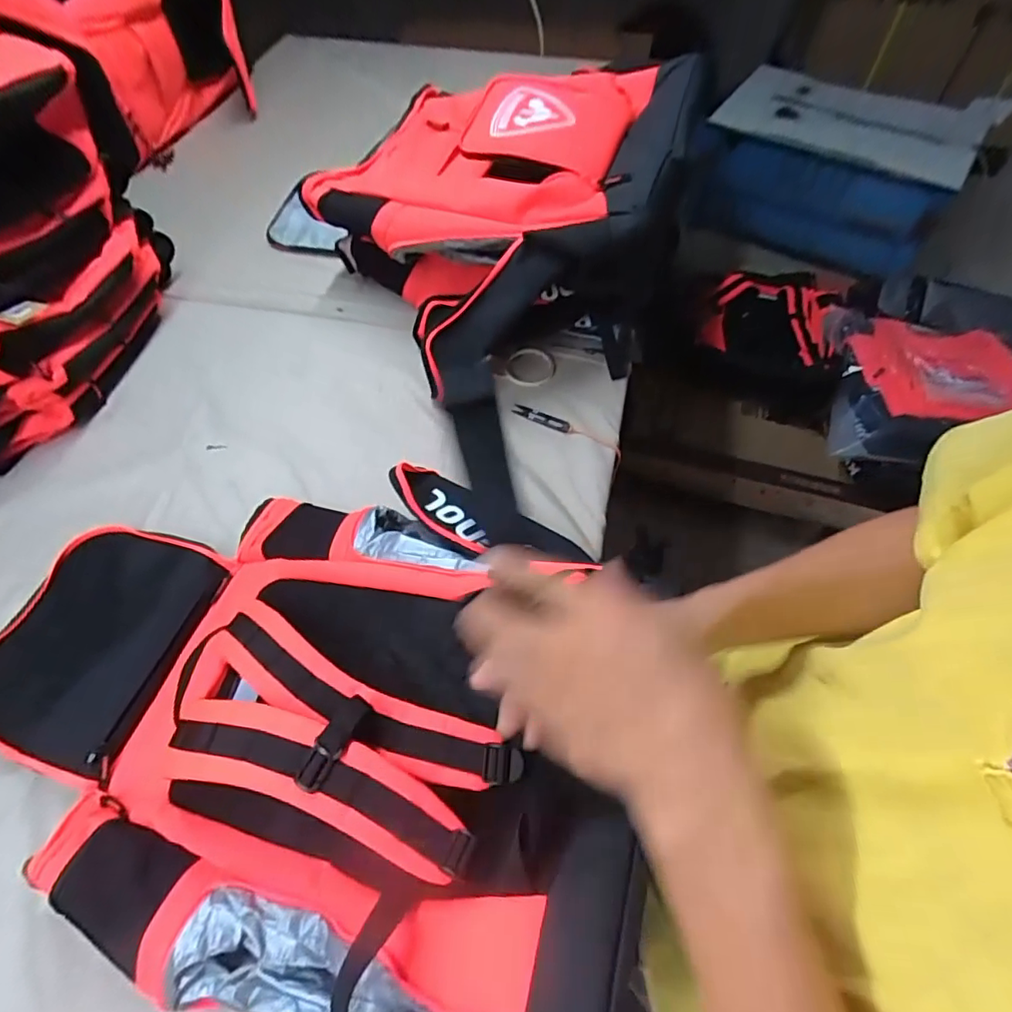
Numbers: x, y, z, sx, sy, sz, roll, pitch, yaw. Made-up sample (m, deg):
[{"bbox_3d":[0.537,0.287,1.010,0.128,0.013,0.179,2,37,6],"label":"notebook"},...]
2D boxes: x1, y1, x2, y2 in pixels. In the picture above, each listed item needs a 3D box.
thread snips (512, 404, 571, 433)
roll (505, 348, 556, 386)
[{"bbox_3d":[0.056,-0.141,0.873,0.096,0.006,0.024,21,61,13],"label":"thread snips"},{"bbox_3d":[0.042,-0.236,0.926,0.084,0.016,0.083,0,58,0],"label":"roll"}]

